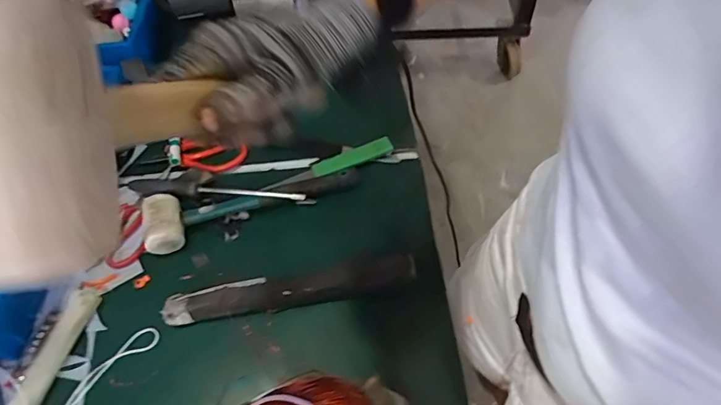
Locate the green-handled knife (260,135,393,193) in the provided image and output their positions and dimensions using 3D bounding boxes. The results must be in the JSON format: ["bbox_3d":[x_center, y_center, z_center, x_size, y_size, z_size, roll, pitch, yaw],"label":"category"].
[{"bbox_3d":[-0.043,-0.053,0.656,0.193,0.011,0.025,-23,58,-12],"label":"green-handled knife"}]

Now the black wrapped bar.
[{"bbox_3d":[-0.082,0.102,0.557,0.287,0.033,0.037,-9,56,-3],"label":"black wrapped bar"}]

